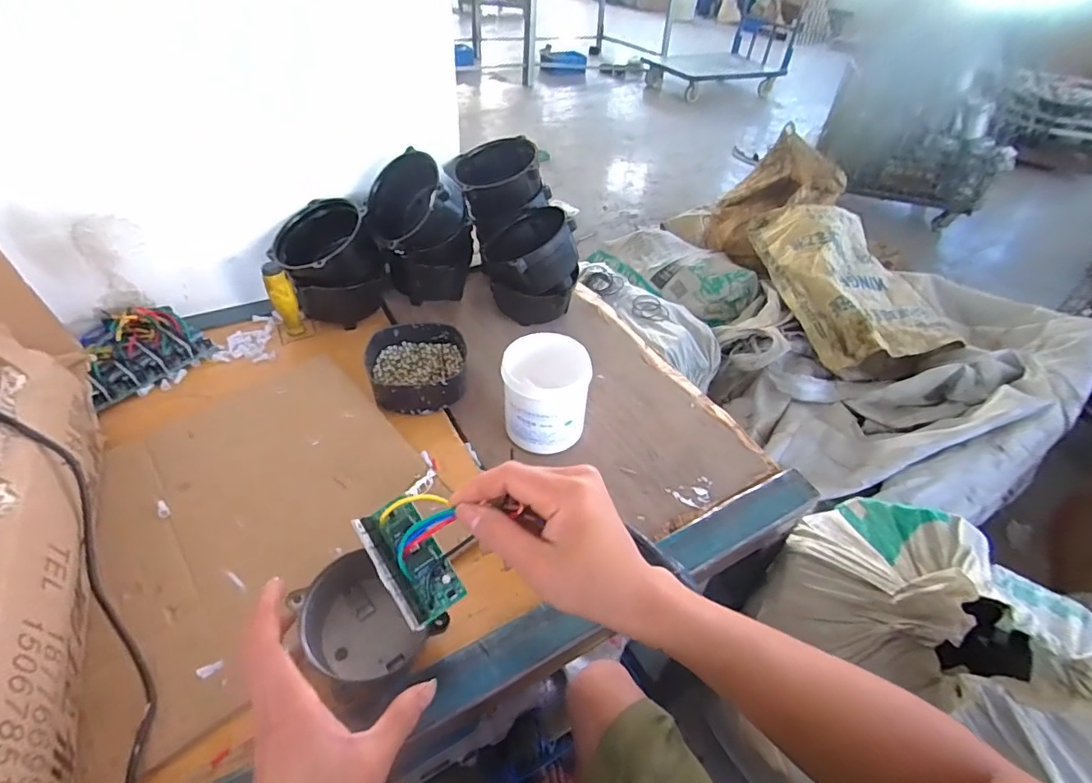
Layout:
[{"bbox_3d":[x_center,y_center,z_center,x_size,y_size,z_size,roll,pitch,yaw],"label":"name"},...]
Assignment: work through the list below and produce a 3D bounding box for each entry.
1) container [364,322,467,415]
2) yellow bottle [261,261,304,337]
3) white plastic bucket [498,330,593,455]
[{"bbox_3d":[-0.158,-0.030,0.648,0.119,0.042,0.127,-8,45,-13],"label":"container"},{"bbox_3d":[-0.346,-0.120,0.693,0.030,0.109,0.024,-17,47,-21],"label":"yellow bottle"},{"bbox_3d":[-0.001,0.004,0.581,0.093,0.102,0.084,10,44,6],"label":"white plastic bucket"}]

